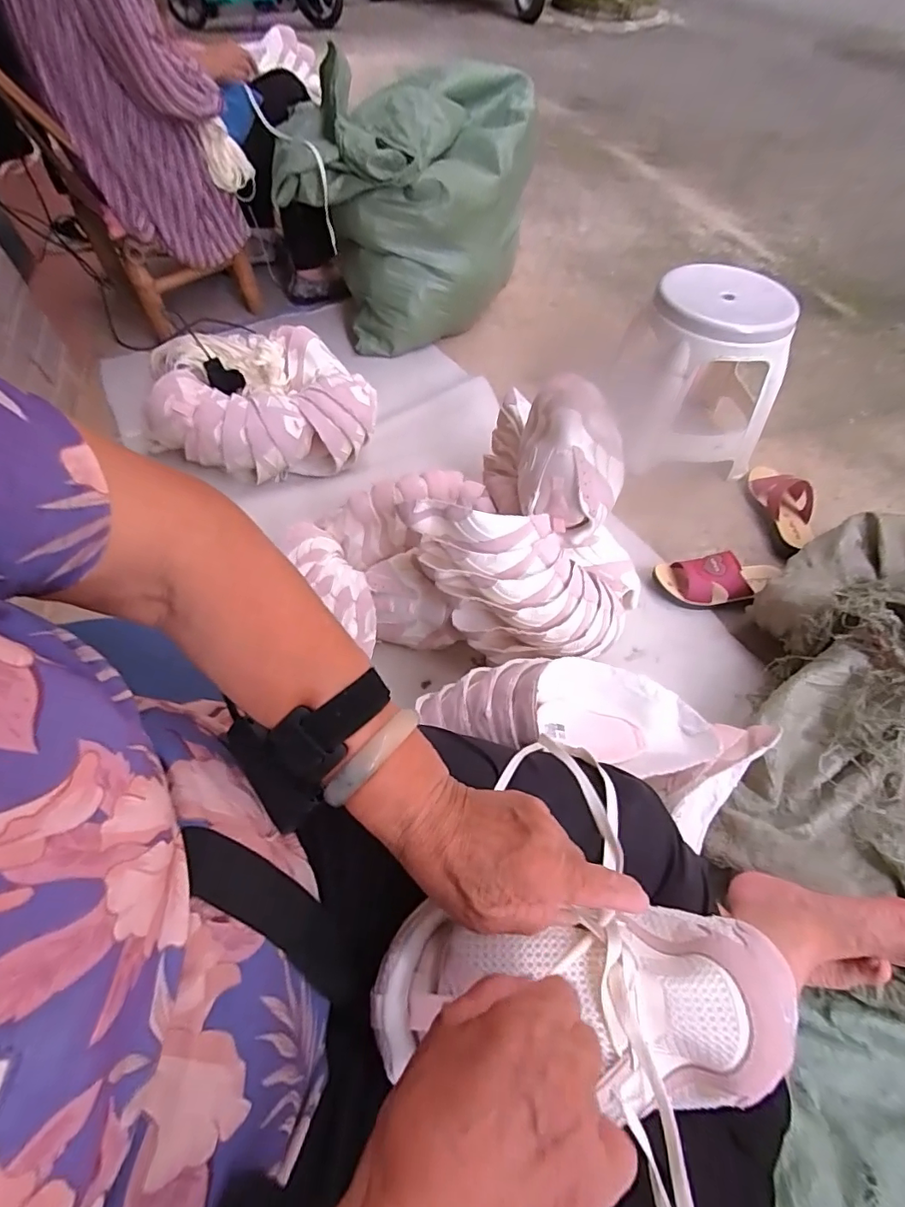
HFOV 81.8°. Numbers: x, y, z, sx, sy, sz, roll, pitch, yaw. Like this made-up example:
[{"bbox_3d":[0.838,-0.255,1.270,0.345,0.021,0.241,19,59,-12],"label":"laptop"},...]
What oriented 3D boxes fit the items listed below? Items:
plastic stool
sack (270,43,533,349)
[{"bbox_3d":[0.522,-0.470,1.074,0.297,0.318,0.278,-3,57,0],"label":"plastic stool"},{"bbox_3d":[-0.092,-0.968,1.315,0.500,0.457,0.498,8,57,7],"label":"sack"}]

